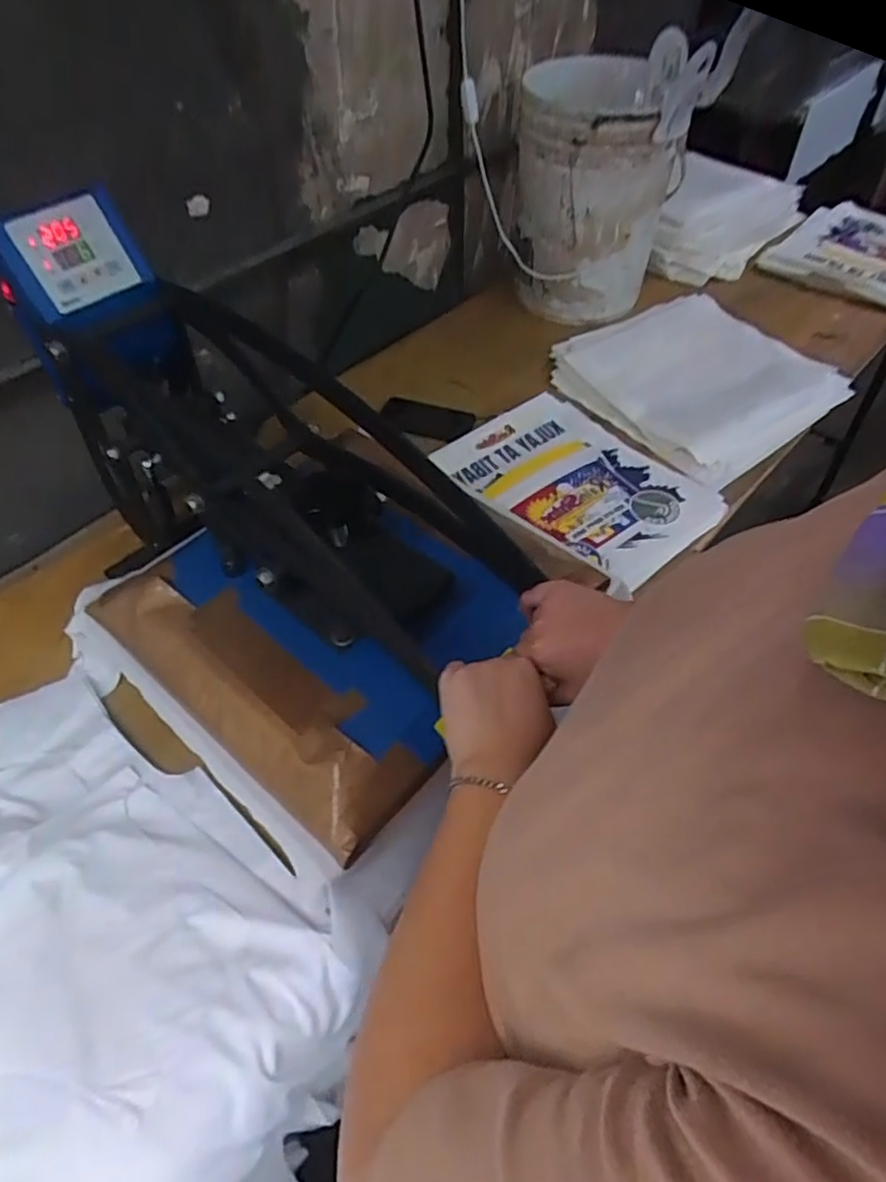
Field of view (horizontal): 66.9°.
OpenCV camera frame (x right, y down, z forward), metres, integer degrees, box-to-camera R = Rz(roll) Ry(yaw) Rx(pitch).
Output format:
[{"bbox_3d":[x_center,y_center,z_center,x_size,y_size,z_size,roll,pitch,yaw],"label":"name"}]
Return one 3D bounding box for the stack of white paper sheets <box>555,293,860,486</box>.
[{"bbox_3d":[0.459,-0.410,1.231,0.426,0.051,0.456,-32,56,-23],"label":"stack of white paper sheets"}]

